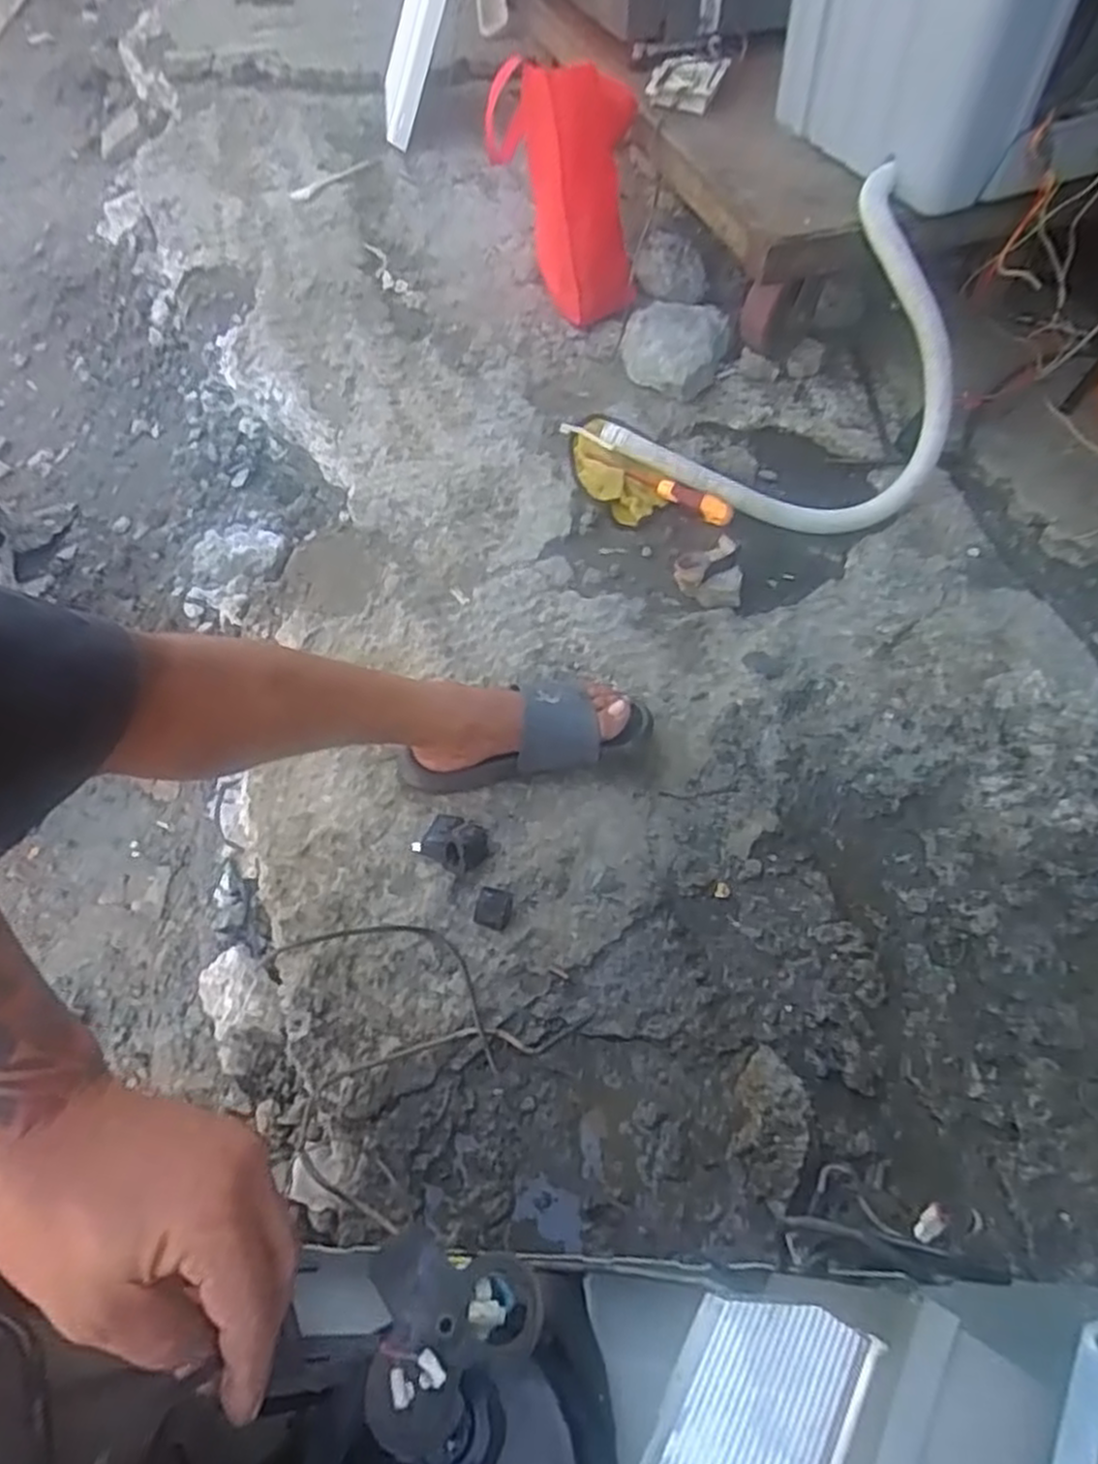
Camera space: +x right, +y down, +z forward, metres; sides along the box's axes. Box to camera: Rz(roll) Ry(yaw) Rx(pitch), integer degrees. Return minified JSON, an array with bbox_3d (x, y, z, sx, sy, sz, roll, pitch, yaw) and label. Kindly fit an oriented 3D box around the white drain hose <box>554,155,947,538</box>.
[{"bbox_3d":[0.303,-0.506,1.014,0.480,0.282,0.311,30,60,18],"label":"white drain hose"}]

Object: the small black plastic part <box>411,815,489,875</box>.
[{"bbox_3d":[-0.095,0.111,0.767,0.070,0.033,0.053,25,59,15],"label":"small black plastic part"}]

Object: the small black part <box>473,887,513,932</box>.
[{"bbox_3d":[-0.052,0.170,0.736,0.032,0.032,0.034,12,57,7],"label":"small black part"}]

